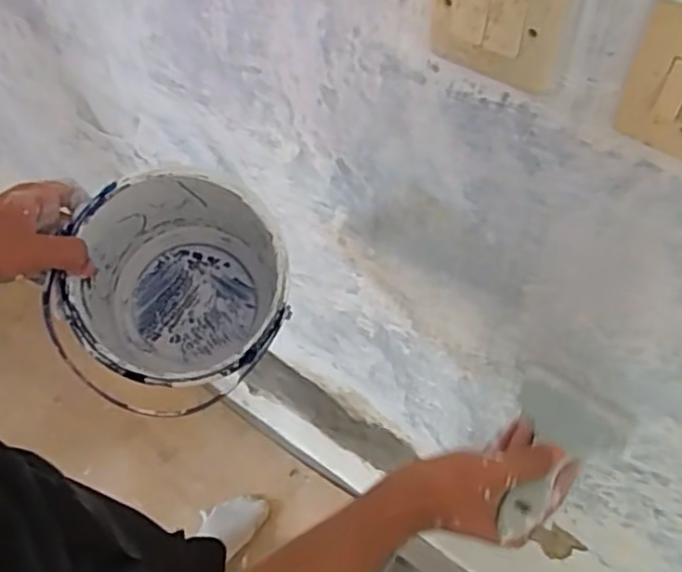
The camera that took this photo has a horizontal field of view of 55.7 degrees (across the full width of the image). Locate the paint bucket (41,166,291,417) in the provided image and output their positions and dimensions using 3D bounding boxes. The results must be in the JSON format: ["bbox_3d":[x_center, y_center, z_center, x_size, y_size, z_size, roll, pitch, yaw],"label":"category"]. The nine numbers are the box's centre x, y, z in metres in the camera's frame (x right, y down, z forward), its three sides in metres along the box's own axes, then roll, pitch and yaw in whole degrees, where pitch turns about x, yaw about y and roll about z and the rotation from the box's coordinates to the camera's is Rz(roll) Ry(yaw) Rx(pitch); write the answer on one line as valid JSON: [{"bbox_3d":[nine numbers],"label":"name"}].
[{"bbox_3d":[-0.131,-0.001,0.537,0.154,0.180,0.147,1,86,-10],"label":"paint bucket"}]

